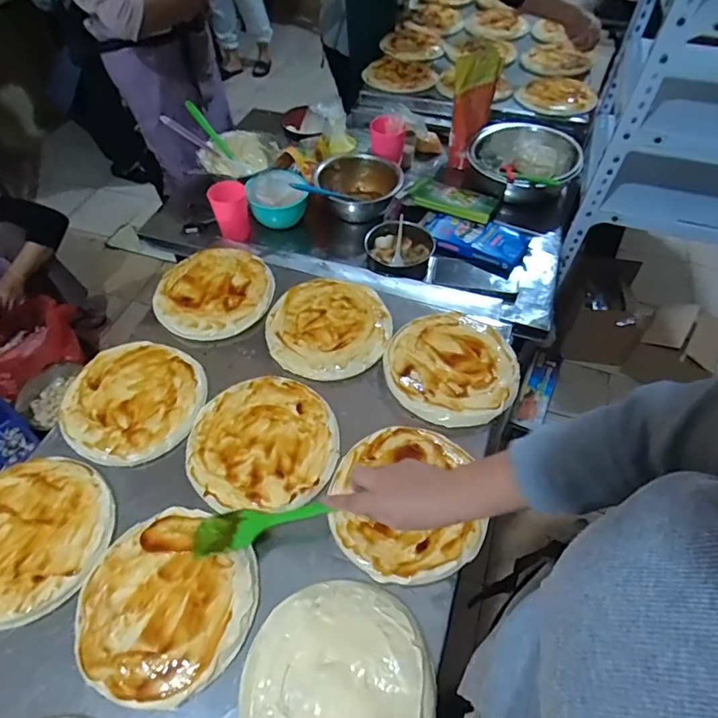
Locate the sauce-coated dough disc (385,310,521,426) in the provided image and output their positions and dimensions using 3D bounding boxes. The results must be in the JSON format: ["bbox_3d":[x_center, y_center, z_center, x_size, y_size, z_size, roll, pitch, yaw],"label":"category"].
[{"bbox_3d":[0.142,0.007,0.742,0.198,0.012,0.193,0,53,0],"label":"sauce-coated dough disc"}]

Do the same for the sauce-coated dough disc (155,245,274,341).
[{"bbox_3d":[-0.250,-0.119,0.833,0.195,0.024,0.180,0,53,0],"label":"sauce-coated dough disc"}]

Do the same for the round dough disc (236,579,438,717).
[{"bbox_3d":[-0.023,0.339,0.498,0.194,0.011,0.192,0,53,0],"label":"round dough disc"}]

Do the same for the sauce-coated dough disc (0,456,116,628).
[{"bbox_3d":[-0.412,0.215,0.593,0.192,0.025,0.188,0,53,0],"label":"sauce-coated dough disc"}]

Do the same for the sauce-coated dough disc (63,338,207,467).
[{"bbox_3d":[-0.331,0.057,0.708,0.192,0.014,0.190,0,53,0],"label":"sauce-coated dough disc"}]

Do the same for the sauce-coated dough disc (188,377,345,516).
[{"bbox_3d":[-0.132,0.112,0.673,0.198,0.009,0.194,0,53,0],"label":"sauce-coated dough disc"}]

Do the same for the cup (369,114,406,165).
[{"bbox_3d":[0.067,-0.514,1.129,0.081,0.086,0.067,3,53,3],"label":"cup"}]

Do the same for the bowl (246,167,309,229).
[{"bbox_3d":[-0.181,-0.364,1.071,0.125,0.082,0.124,0,53,0],"label":"bowl"}]

